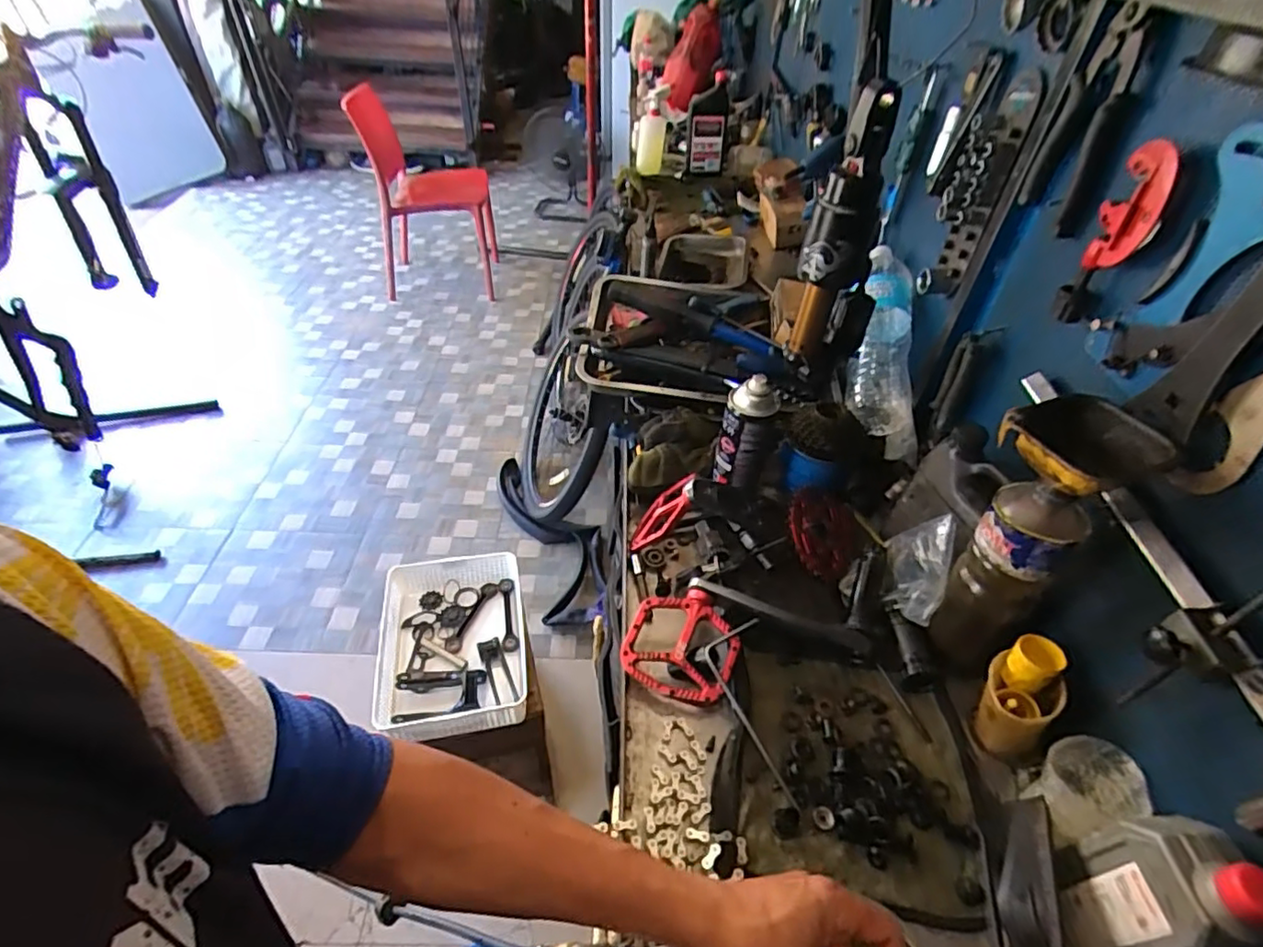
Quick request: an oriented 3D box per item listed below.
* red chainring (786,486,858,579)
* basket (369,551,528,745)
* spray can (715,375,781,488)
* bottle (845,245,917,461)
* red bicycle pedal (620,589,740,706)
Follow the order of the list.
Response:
[{"bbox_3d":[0.241,0.071,0.772,0.127,0.009,0.110,-12,77,-39],"label":"red chainring"},{"bbox_3d":[-0.334,0.327,1.149,0.262,0.092,0.344,-6,45,-10],"label":"basket"},{"bbox_3d":[0.146,-0.050,0.782,0.061,0.163,0.055,12,45,8],"label":"spray can"},{"bbox_3d":[0.365,-0.182,0.895,0.095,0.080,0.354,8,71,5],"label":"bottle"},{"bbox_3d":[0.054,0.178,0.644,0.112,0.016,0.109,24,63,13],"label":"red bicycle pedal"}]

